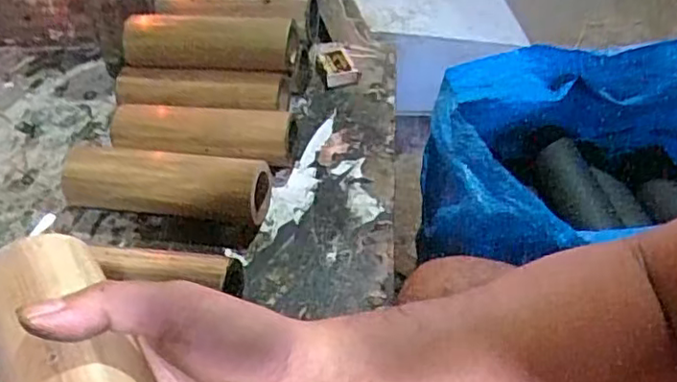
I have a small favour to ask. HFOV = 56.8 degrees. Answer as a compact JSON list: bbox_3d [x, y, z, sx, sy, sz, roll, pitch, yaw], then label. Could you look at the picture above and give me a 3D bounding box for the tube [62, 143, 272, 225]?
[{"bbox_3d":[-0.154,-0.003,0.556,0.184,0.059,0.050,0,41,7],"label":"tube"}]

